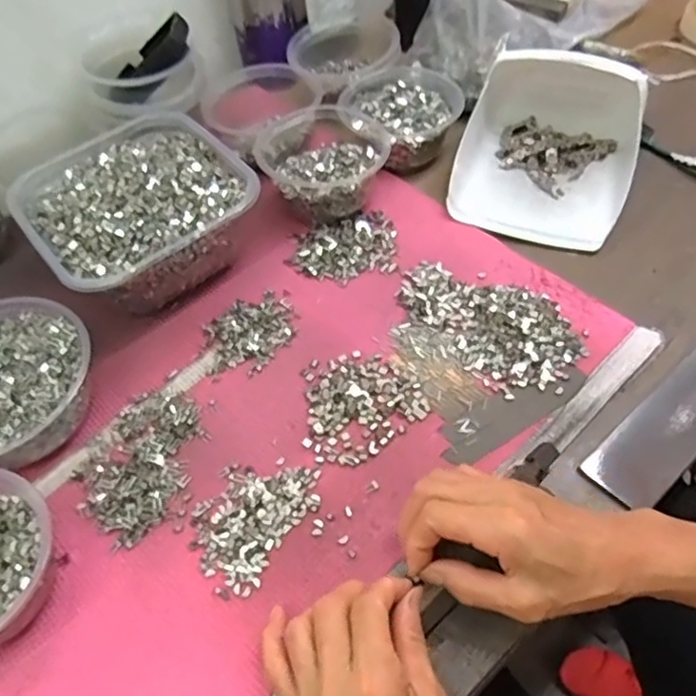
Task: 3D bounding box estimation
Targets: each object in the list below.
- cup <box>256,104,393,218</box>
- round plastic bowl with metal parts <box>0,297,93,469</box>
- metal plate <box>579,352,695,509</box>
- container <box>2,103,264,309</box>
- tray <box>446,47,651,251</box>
[{"bbox_3d":[-0.022,-0.171,0.576,0.114,0.061,0.117,-2,55,3],"label":"cup"},{"bbox_3d":[-0.252,0.033,0.454,0.127,0.058,0.128,-2,55,3],"label":"round plastic bowl with metal parts"},{"bbox_3d":[0.267,0.026,0.451,0.240,0.008,0.048,-37,60,-19],"label":"metal plate"},{"bbox_3d":[-0.183,-0.119,0.540,0.169,0.084,0.186,-36,60,-19],"label":"container"},{"bbox_3d":[0.179,-0.185,0.555,0.158,0.083,0.156,14,57,14],"label":"tray"}]

